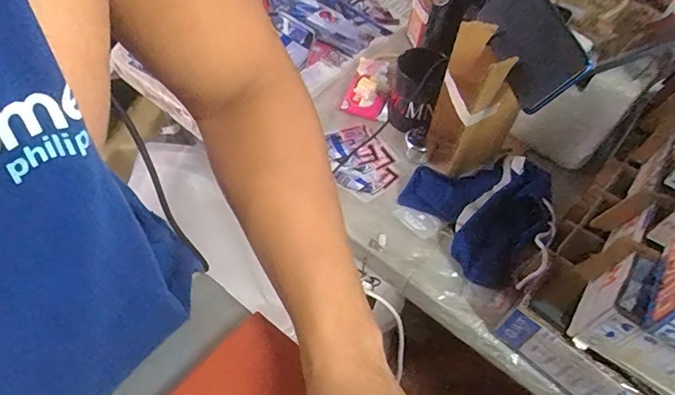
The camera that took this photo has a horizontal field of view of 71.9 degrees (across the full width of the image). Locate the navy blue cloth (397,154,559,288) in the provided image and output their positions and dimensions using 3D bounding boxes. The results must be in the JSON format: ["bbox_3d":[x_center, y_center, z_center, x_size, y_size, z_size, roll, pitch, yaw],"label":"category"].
[{"bbox_3d":[0.176,0.001,0.572,0.145,0.075,0.174,-33,63,-26],"label":"navy blue cloth"}]

